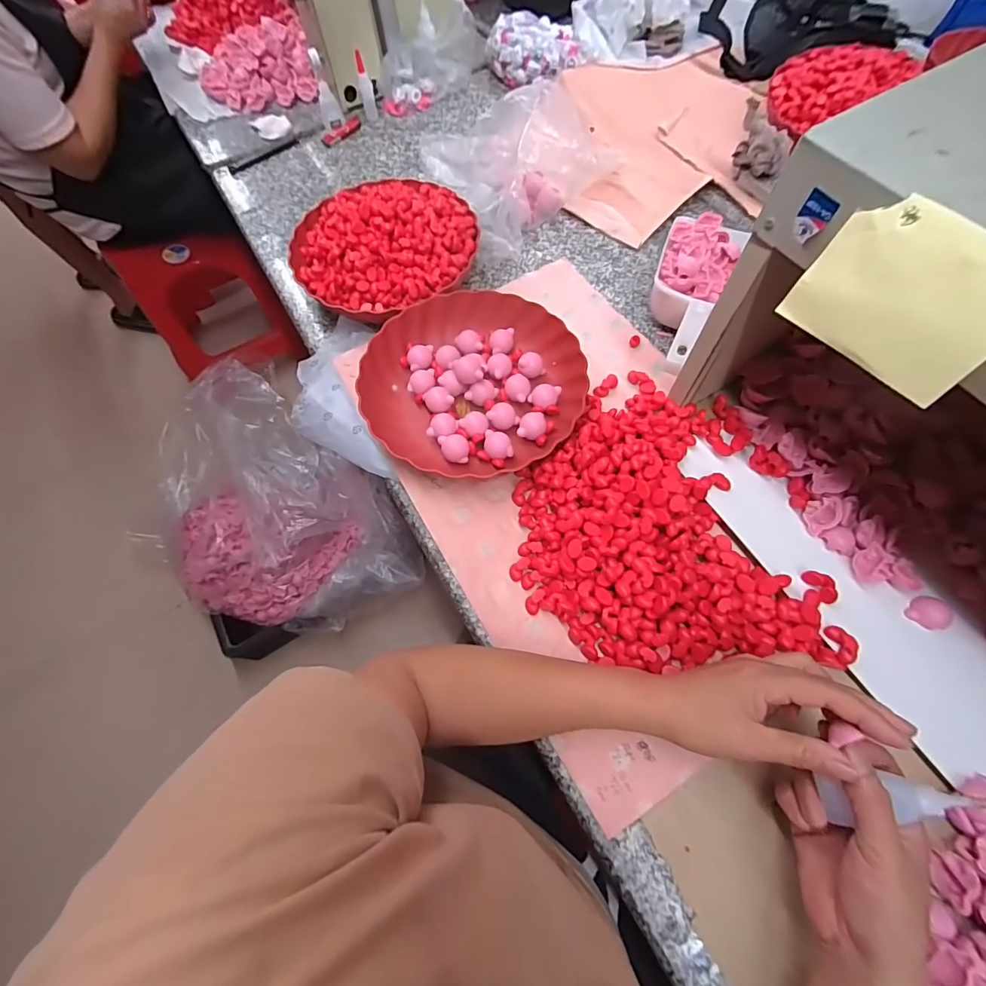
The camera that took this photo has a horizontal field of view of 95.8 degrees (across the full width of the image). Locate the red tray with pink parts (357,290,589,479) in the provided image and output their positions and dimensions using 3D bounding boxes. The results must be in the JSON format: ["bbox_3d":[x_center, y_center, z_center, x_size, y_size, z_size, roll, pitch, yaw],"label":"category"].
[{"bbox_3d":[-0.020,-0.128,0.508,0.238,0.048,0.220,10,67,7],"label":"red tray with pink parts"}]

